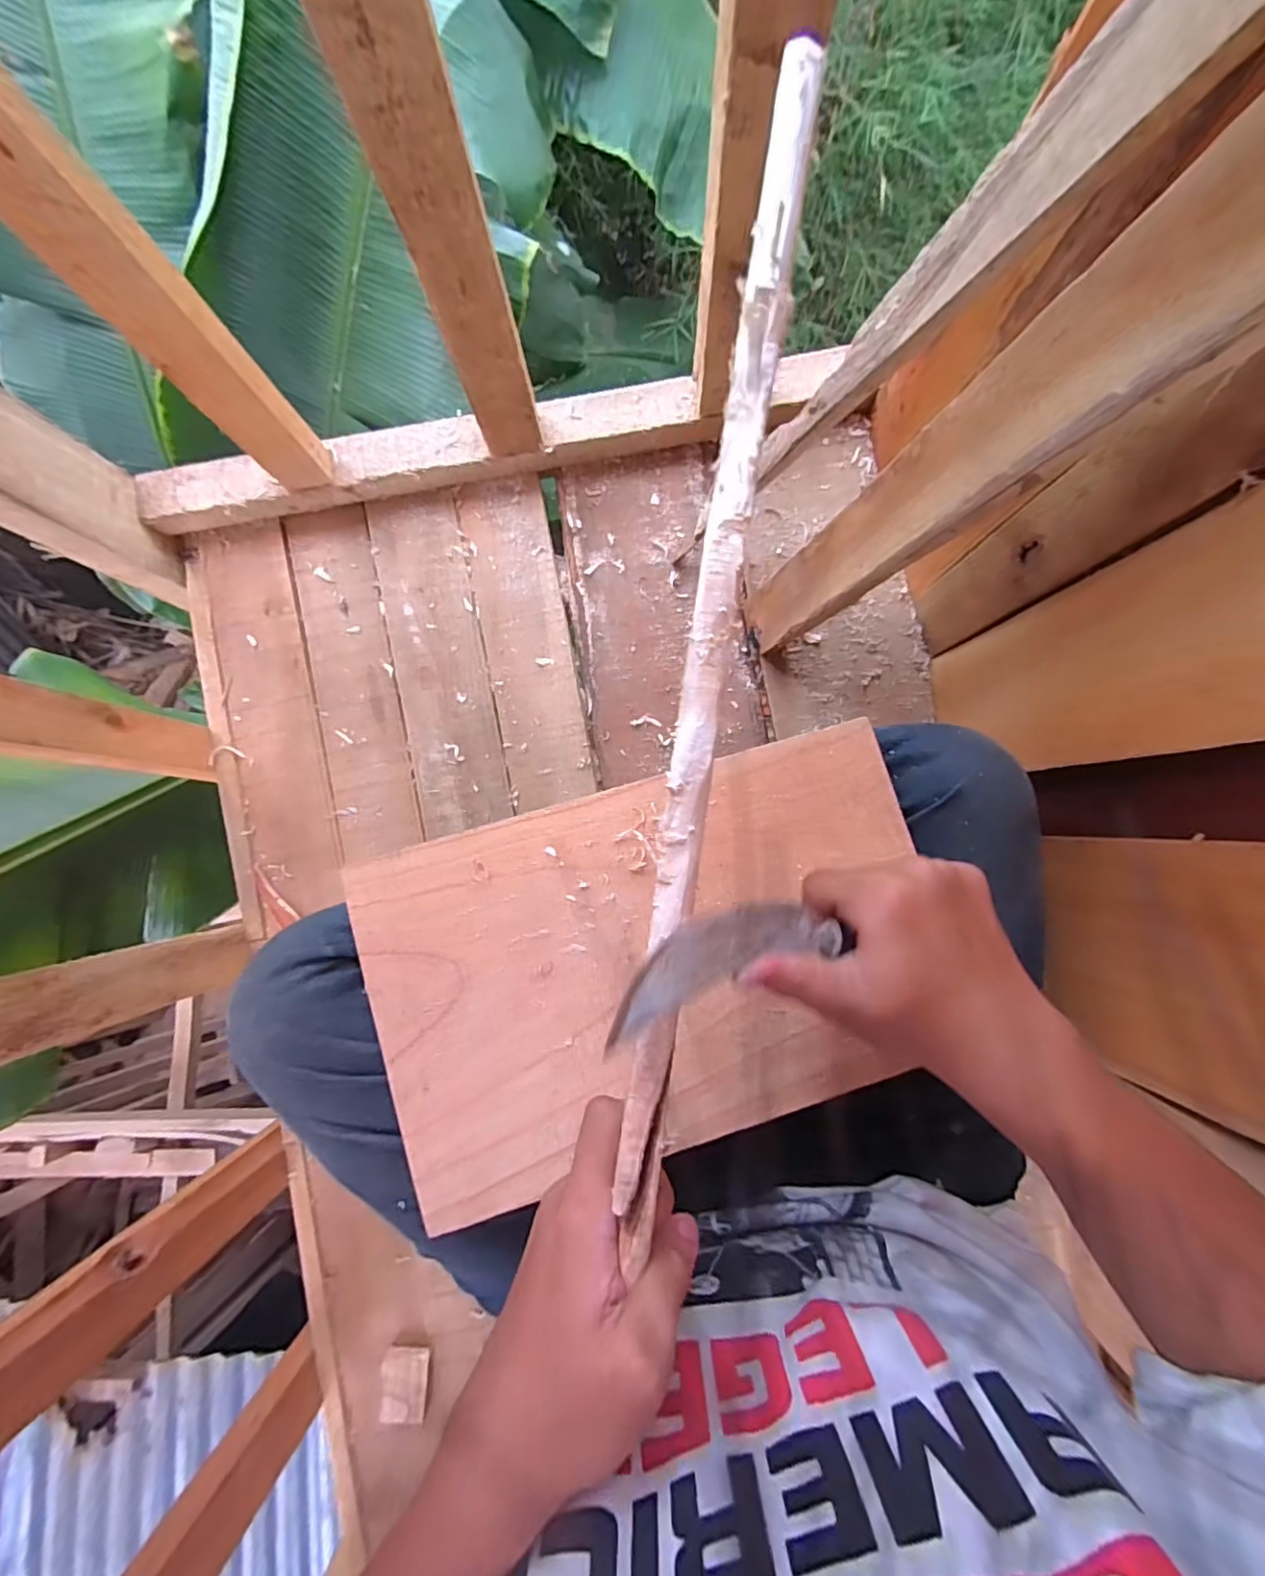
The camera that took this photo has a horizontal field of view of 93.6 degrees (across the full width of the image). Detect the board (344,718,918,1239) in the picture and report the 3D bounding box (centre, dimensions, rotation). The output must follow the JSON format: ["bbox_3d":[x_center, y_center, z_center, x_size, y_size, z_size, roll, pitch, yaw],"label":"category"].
[{"bbox_3d":[0.016,0.099,0.344,0.319,0.008,0.203,-16,84,-5],"label":"board"}]

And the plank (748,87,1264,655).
[{"bbox_3d":[0.189,-0.180,0.319,0.025,0.479,0.066,-10,87,-14],"label":"plank"}]

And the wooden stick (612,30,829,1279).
[{"bbox_3d":[0.028,-0.042,0.216,0.018,0.014,0.429,8,93,2],"label":"wooden stick"}]

